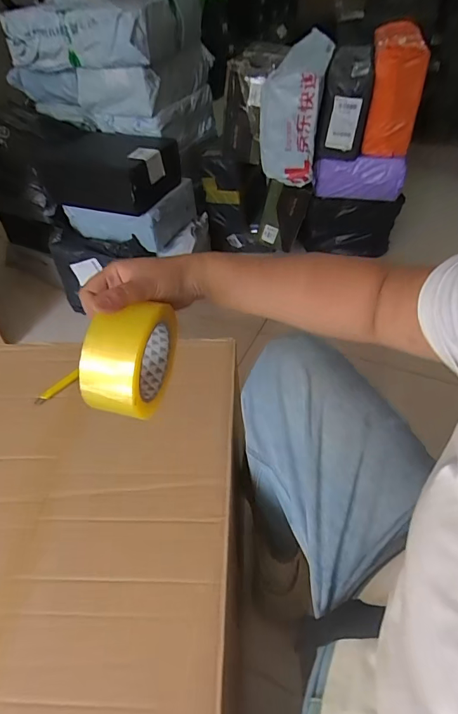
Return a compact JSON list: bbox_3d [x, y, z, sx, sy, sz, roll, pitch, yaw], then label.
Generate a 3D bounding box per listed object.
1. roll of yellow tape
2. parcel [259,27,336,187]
[{"bbox_3d":[-0.092,-0.002,0.413,0.051,0.108,0.108,13,48,18],"label":"roll of yellow tape"},{"bbox_3d":[0.218,-0.765,1.318,0.160,0.303,0.392,9,47,15],"label":"parcel"}]

